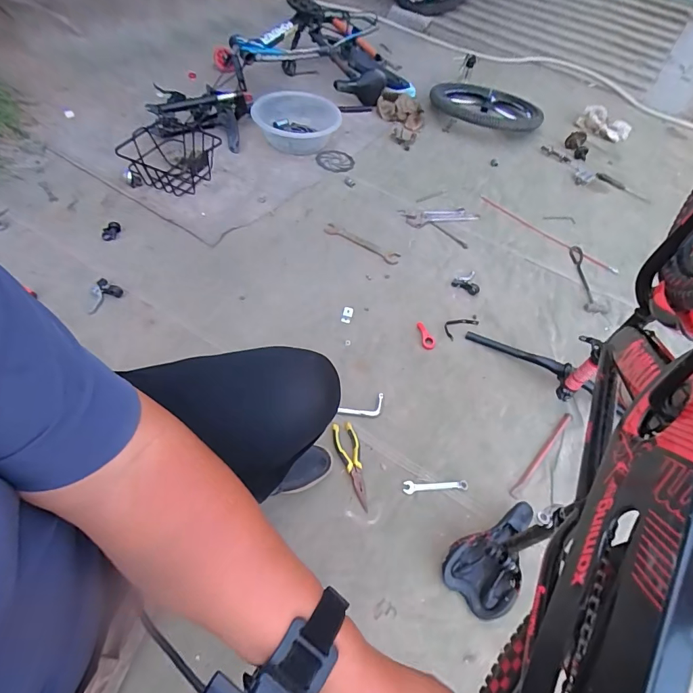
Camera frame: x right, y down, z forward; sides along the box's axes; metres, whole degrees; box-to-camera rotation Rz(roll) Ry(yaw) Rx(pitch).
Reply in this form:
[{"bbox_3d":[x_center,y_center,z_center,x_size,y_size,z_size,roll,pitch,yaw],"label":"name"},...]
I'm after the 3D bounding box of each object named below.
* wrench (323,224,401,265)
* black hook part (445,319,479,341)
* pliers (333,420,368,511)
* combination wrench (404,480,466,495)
[{"bbox_3d":[0.051,-0.332,1.256,0.259,0.014,0.057,27,59,12],"label":"wrench"},{"bbox_3d":[0.328,-0.063,1.121,0.126,0.014,0.052,-30,64,-22],"label":"black hook part"},{"bbox_3d":[0.010,0.254,0.842,0.051,0.018,0.188,-9,58,-10],"label":"pliers"},{"bbox_3d":[0.194,0.305,0.847,0.141,0.006,0.027,1,57,-4],"label":"combination wrench"}]

